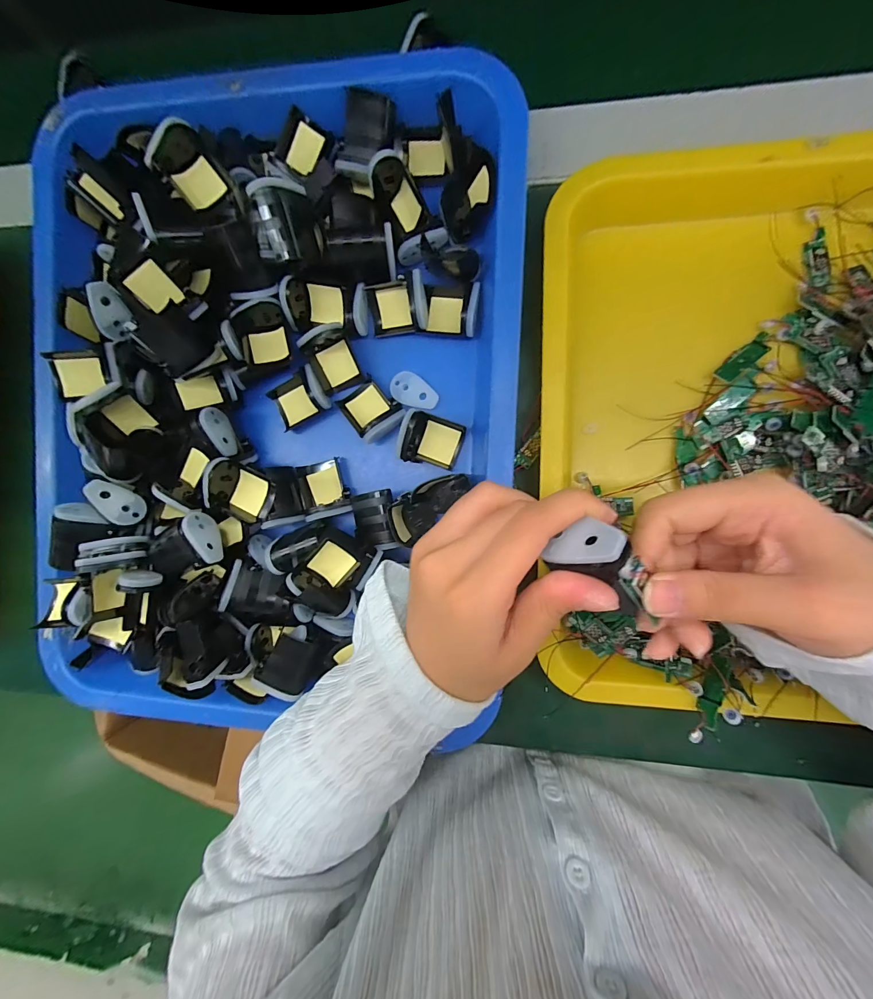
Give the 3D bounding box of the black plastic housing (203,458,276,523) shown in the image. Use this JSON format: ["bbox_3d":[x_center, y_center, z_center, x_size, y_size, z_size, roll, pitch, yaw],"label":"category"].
[{"bbox_3d":[-0.134,-0.003,0.263,0.042,0.025,0.033,33,96,5],"label":"black plastic housing"}]

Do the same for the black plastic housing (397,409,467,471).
[{"bbox_3d":[-0.005,-0.041,0.267,0.041,0.017,0.035,19,94,6],"label":"black plastic housing"}]

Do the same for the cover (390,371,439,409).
[{"bbox_3d":[-0.016,-0.077,0.275,0.035,0.004,0.022,29,95,5],"label":"cover"}]

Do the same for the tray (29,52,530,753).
[{"bbox_3d":[-0.121,-0.058,0.264,0.340,0.068,0.432,2,92,7],"label":"tray"}]

